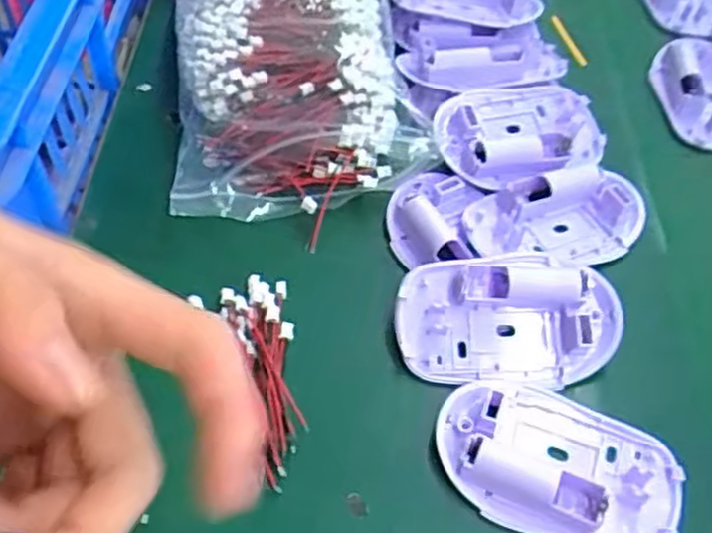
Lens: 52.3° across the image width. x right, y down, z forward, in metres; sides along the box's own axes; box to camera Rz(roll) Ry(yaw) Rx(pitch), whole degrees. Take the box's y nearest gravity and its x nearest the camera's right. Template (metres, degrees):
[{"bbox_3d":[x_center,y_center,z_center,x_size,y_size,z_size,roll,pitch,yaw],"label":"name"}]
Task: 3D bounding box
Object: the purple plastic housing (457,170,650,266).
[{"bbox_3d":[0.101,-0.023,0.362,0.092,0.017,0.046,-11,54,-10],"label":"purple plastic housing"}]

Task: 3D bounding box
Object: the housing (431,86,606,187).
[{"bbox_3d":[0.086,-0.074,0.380,0.094,0.021,0.055,-12,54,-10],"label":"housing"}]

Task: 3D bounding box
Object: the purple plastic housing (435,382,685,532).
[{"bbox_3d":[0.081,0.077,0.288,0.095,0.013,0.059,22,56,15],"label":"purple plastic housing"}]

